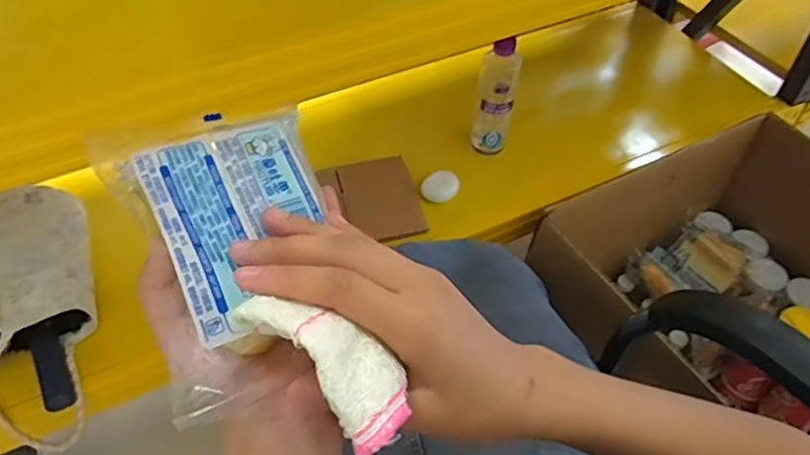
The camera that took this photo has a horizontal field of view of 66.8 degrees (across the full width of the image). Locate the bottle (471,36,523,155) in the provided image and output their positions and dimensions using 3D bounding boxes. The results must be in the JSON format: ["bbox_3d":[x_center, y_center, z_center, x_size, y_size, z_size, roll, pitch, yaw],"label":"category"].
[{"bbox_3d":[0.138,-0.198,0.934,0.060,0.191,0.045,9,50,9],"label":"bottle"}]

